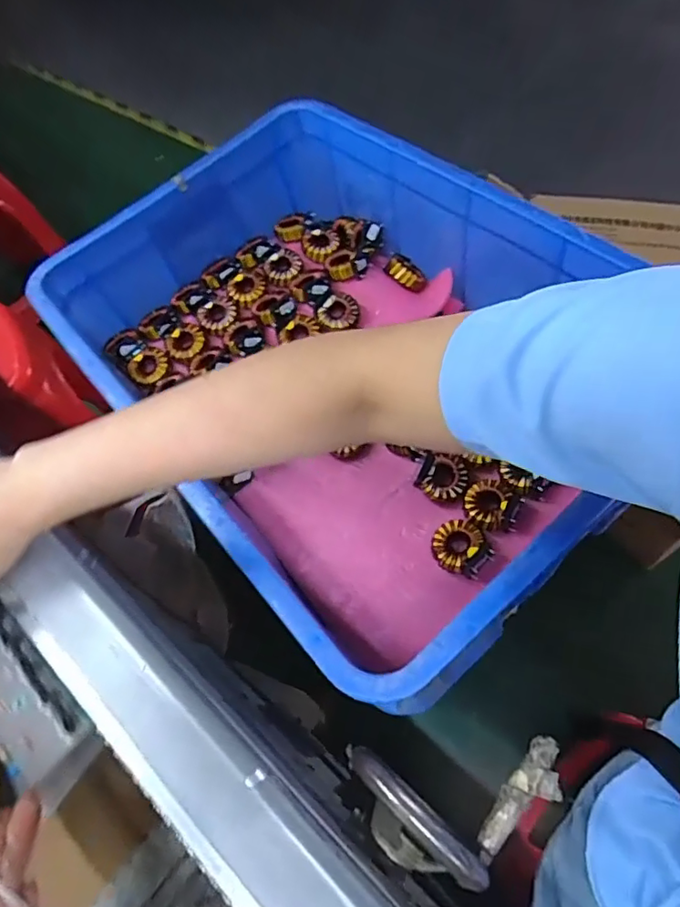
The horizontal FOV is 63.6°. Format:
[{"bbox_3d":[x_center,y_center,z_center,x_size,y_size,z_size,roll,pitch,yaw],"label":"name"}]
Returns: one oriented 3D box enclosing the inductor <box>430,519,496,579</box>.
[{"bbox_3d":[0.115,0.090,0.522,0.044,0.022,0.055,-37,64,-17],"label":"inductor"}]

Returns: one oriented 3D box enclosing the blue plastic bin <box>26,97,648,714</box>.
[{"bbox_3d":[-0.023,-0.124,0.581,0.410,0.185,0.626,-38,64,-17],"label":"blue plastic bin"}]

